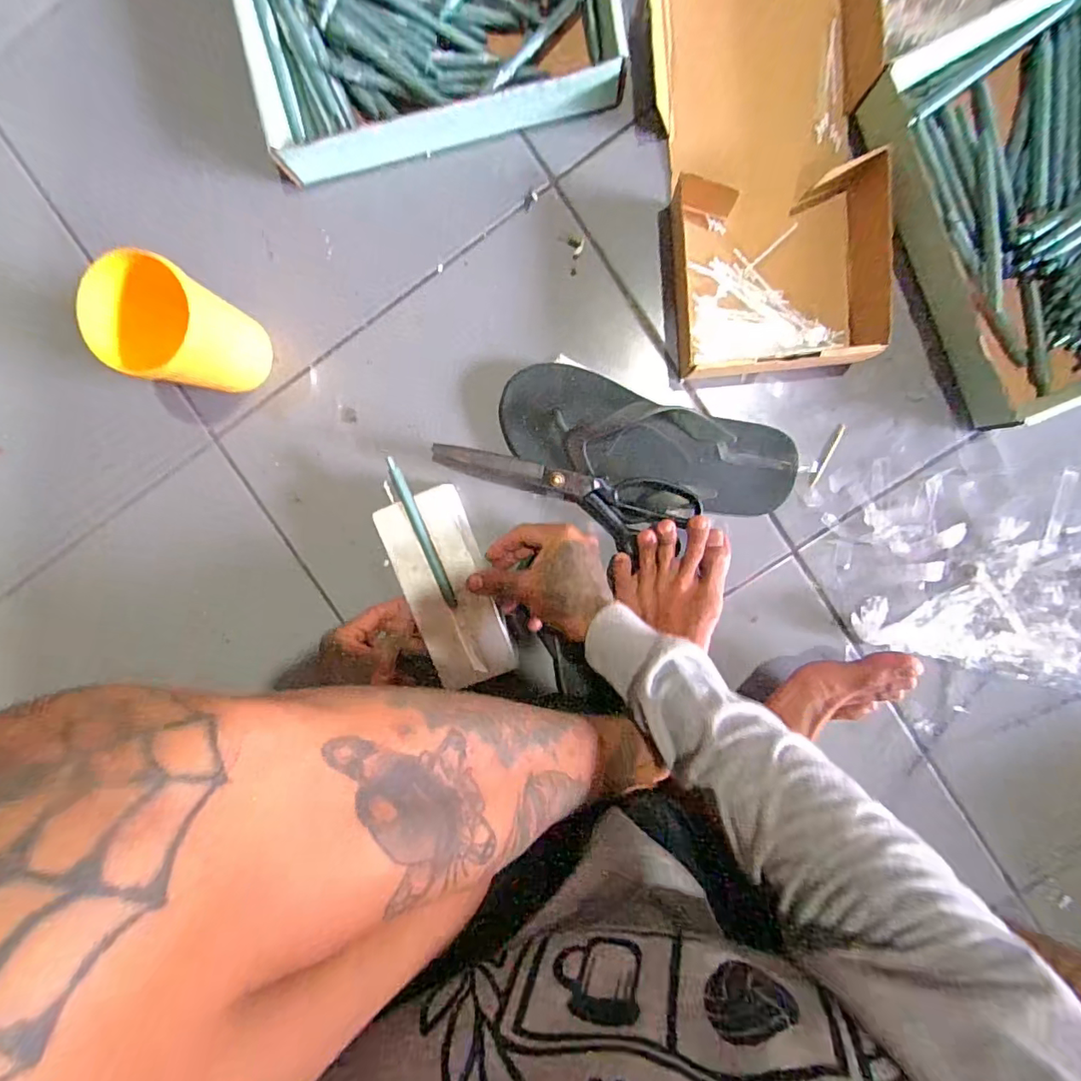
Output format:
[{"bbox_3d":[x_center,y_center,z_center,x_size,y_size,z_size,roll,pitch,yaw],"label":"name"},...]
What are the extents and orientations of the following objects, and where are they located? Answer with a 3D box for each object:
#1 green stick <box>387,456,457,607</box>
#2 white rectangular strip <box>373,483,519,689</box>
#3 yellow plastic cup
[{"bbox_3d":[-0.107,-0.007,0.480,0.011,0.007,0.141,-22,93,6],"label":"green stick"},{"bbox_3d":[-0.084,0.044,0.490,0.077,0.026,0.174,-21,90,6],"label":"white rectangular strip"},{"bbox_3d":[-0.302,-0.177,0.459,0.086,0.125,0.089,15,97,2],"label":"yellow plastic cup"}]

